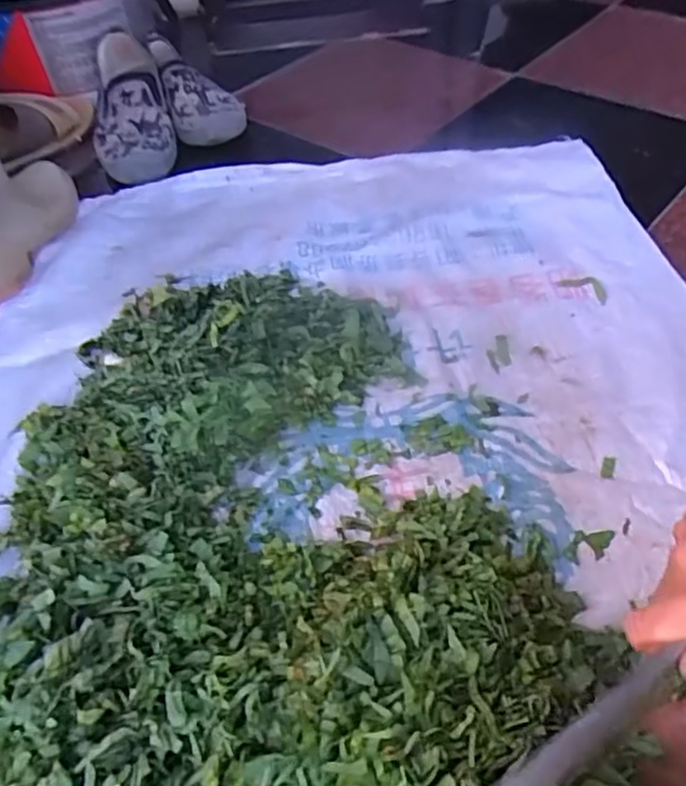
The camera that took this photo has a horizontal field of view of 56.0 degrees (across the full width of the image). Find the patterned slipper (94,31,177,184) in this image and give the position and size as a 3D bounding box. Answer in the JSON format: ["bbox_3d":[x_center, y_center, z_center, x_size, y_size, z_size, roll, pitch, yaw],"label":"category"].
[{"bbox_3d":[-0.284,-0.385,0.855,0.094,0.075,0.278,-14,50,-9],"label":"patterned slipper"}]

